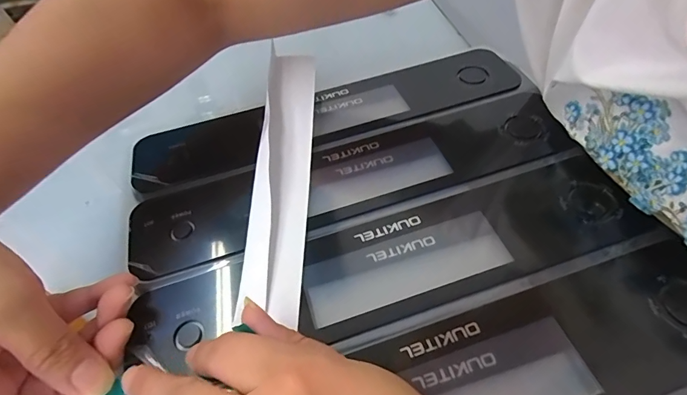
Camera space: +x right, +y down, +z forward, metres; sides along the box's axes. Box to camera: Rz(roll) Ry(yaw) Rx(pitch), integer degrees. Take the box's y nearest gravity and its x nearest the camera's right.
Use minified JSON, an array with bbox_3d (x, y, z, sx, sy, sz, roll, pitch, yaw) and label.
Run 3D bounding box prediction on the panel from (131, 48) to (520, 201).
[{"bbox_3d":[-0.010,-0.067,0.311,0.309,0.012,0.080,-16,55,-8],"label":"panel"}]

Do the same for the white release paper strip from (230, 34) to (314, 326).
[{"bbox_3d":[-0.043,-0.025,0.267,0.038,0.017,0.218,-2,57,2],"label":"white release paper strip"}]

